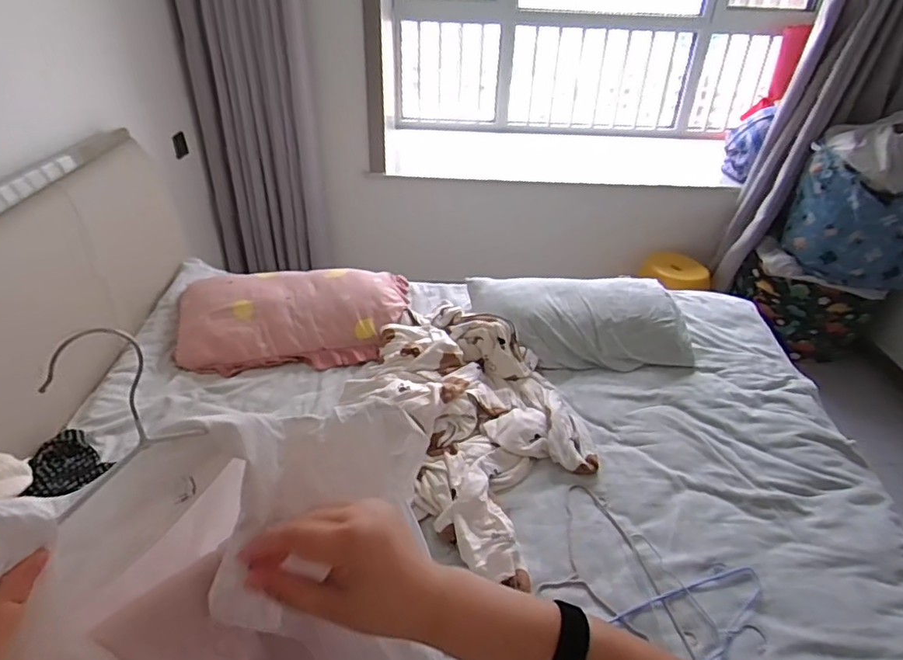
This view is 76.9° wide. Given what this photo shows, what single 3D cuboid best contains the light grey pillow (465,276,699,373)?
[{"bbox_3d":[0.388,-0.040,1.733,0.649,0.116,0.360,0,34,-3],"label":"light grey pillow"}]

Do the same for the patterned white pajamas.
[{"bbox_3d":[0.020,0.177,1.398,0.655,0.135,0.674,21,38,25],"label":"patterned white pajamas"}]

